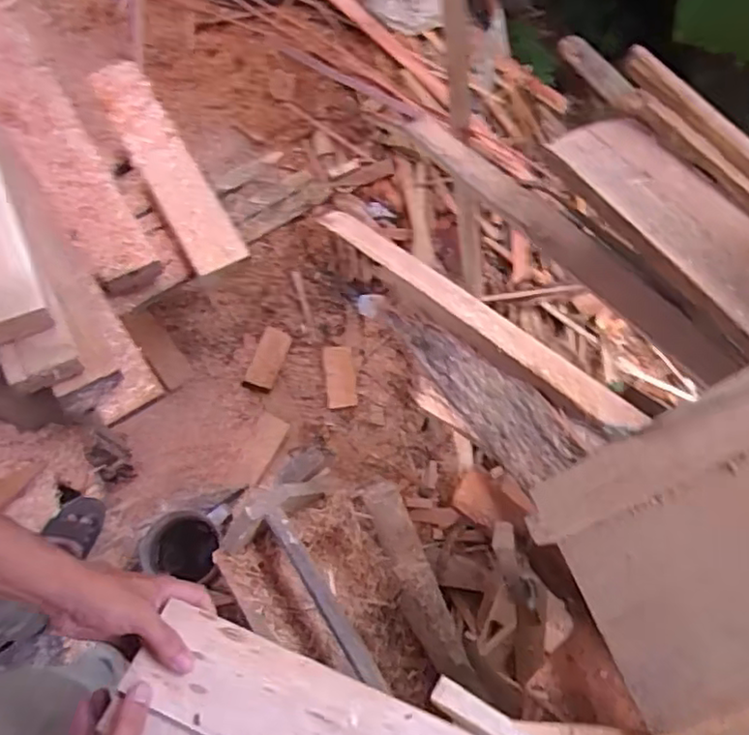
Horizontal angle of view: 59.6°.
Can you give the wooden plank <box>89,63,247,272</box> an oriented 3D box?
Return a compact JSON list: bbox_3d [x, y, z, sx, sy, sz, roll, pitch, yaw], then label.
[{"bbox_3d":[-0.528,-0.520,1.622,0.138,0.052,0.698,-29,73,-12],"label":"wooden plank"}]

